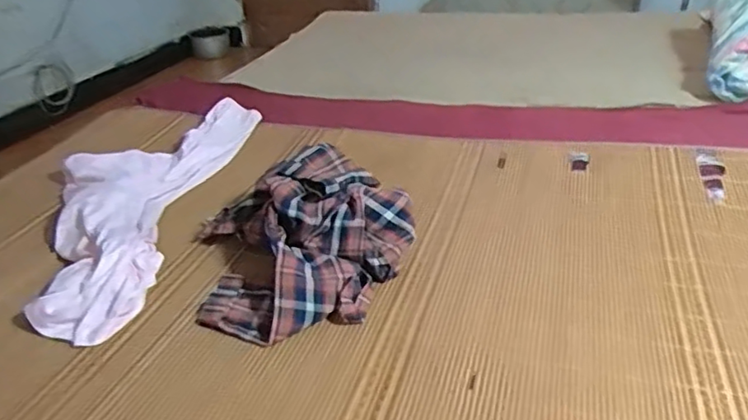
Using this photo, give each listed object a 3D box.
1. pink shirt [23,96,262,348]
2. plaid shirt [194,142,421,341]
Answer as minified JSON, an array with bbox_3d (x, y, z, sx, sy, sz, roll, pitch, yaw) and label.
[{"bbox_3d":[-0.431,-0.038,1.099,0.285,0.057,0.720,-1,30,6],"label":"pink shirt"},{"bbox_3d":[-0.108,0.038,0.901,0.309,0.129,0.313,-14,31,-16],"label":"plaid shirt"}]

